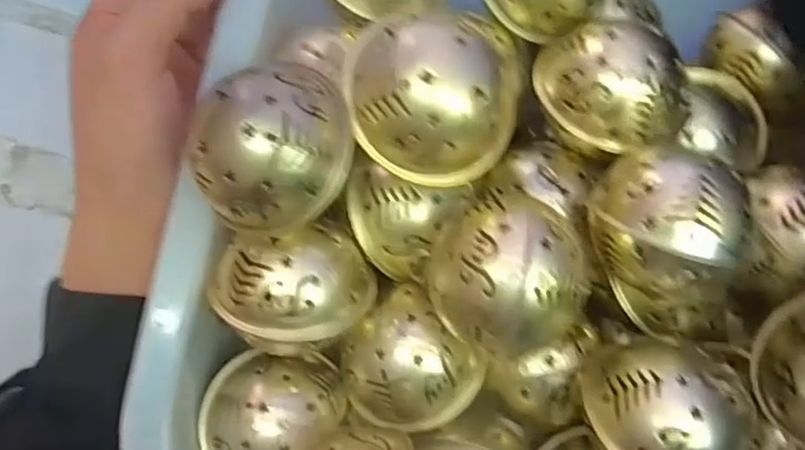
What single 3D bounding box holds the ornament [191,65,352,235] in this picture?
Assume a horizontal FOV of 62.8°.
[{"bbox_3d":[-0.043,-0.025,0.223,0.049,0.043,0.054,7,84,-7],"label":"ornament"}]

